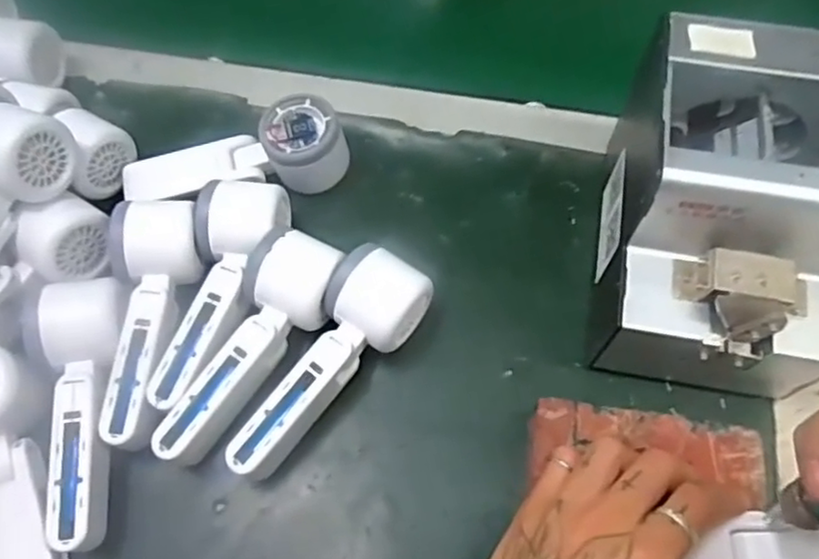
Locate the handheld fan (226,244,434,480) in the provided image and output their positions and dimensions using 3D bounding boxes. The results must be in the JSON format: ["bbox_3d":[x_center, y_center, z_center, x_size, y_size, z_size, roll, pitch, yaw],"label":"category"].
[{"bbox_3d":[-0.051,0.056,0.420,0.057,0.057,0.160,30,68,15],"label":"handheld fan"}]

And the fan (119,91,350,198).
[{"bbox_3d":[-0.129,-0.087,0.486,0.163,0.048,0.056,-15,64,-6],"label":"fan"}]

